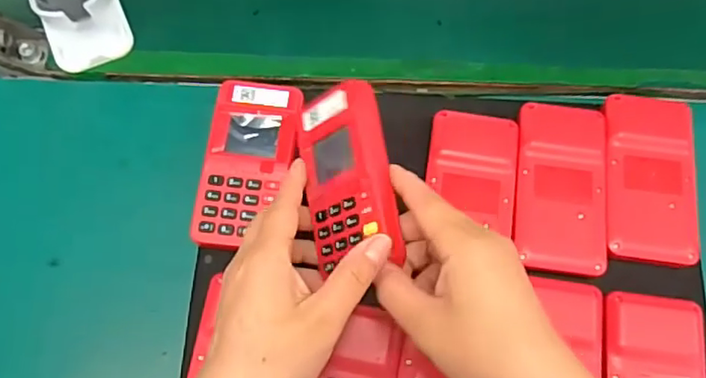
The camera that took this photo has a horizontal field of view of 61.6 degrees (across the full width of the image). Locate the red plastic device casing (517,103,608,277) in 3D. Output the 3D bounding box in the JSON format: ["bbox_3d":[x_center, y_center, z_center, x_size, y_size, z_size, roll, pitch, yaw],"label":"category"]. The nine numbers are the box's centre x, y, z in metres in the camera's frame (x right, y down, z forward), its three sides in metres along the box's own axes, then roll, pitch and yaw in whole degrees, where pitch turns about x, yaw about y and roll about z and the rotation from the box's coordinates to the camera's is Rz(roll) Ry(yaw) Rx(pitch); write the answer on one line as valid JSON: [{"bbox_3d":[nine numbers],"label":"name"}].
[{"bbox_3d":[0.143,0.000,0.413,0.060,0.018,0.119,7,69,1],"label":"red plastic device casing"}]

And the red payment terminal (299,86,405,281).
[{"bbox_3d":[-0.006,-0.007,0.373,0.015,0.063,0.113,6,67,-46],"label":"red payment terminal"}]

